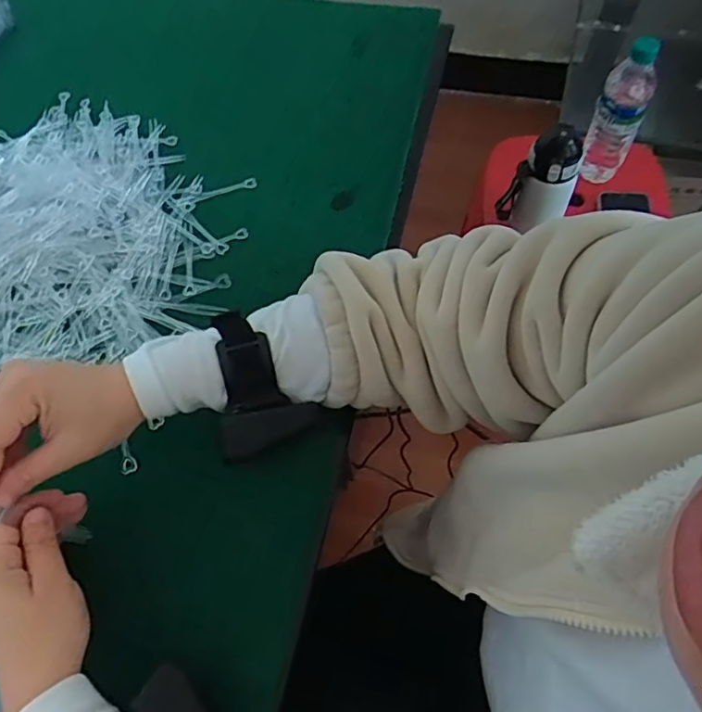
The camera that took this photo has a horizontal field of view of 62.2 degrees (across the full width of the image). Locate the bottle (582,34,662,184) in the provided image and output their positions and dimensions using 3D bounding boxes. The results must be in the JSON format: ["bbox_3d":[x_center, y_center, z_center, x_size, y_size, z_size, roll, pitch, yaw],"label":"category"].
[{"bbox_3d":[0.392,-0.354,0.850,0.064,0.240,0.057,19,65,13],"label":"bottle"}]

